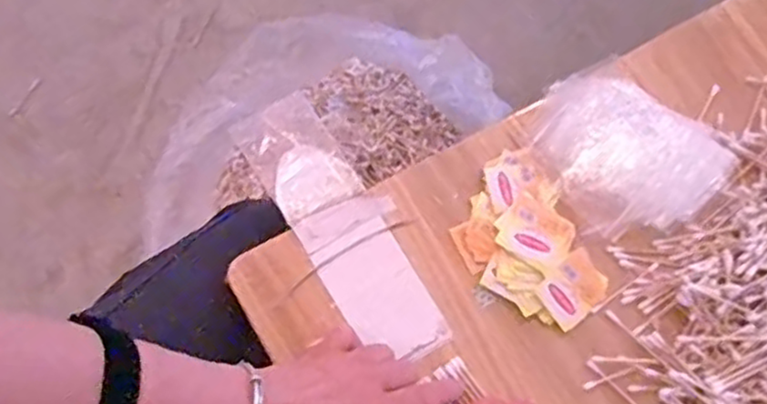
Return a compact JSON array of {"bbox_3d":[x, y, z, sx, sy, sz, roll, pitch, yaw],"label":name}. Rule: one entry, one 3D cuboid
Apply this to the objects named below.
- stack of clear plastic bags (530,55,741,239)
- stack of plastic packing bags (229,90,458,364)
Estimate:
[{"bbox_3d":[0.190,-0.041,0.553,0.120,0.023,0.141,-36,76,-14],"label":"stack of clear plastic bags"},{"bbox_3d":[-0.029,0.017,0.522,0.069,0.020,0.216,-31,75,-12],"label":"stack of plastic packing bags"}]

